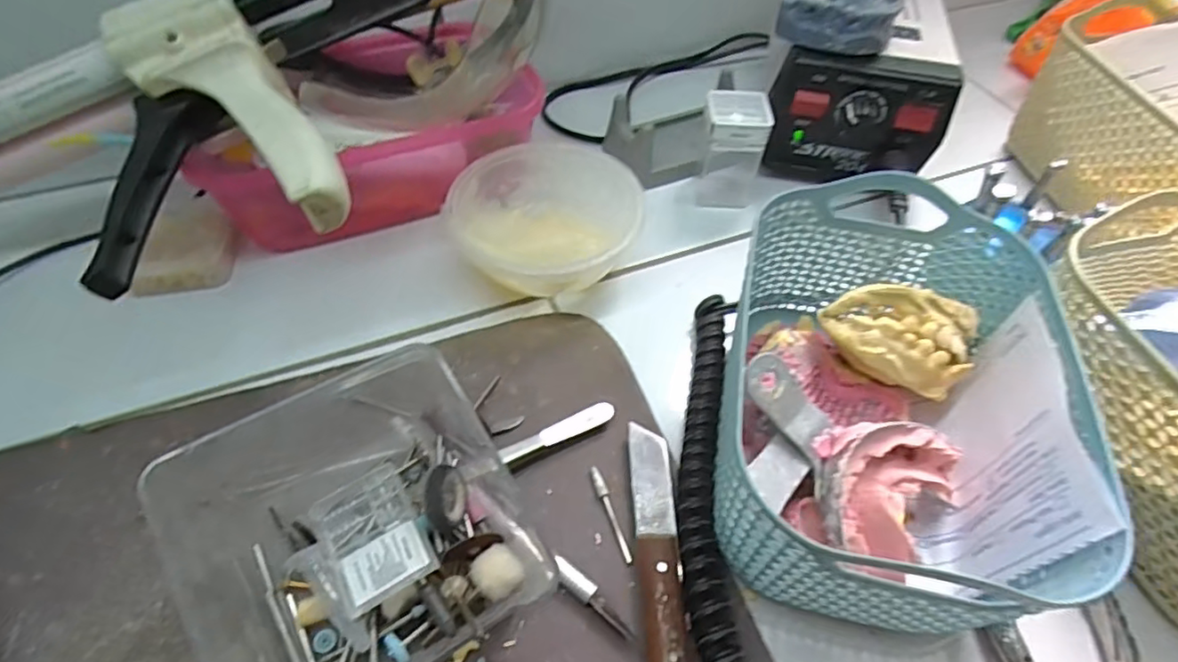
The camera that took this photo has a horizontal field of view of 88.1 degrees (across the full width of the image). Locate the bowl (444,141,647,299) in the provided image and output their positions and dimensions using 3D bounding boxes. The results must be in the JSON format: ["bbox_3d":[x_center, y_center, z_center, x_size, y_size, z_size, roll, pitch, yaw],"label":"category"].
[{"bbox_3d":[-0.024,-0.062,0.343,0.100,0.042,0.109,1,52,-1],"label":"bowl"}]

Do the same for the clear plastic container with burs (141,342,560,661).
[{"bbox_3d":[-0.087,0.071,0.234,0.114,0.042,0.116,-25,57,-20],"label":"clear plastic container with burs"}]

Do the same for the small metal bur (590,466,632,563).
[{"bbox_3d":[0.009,0.078,0.260,0.005,0.004,0.043,-16,54,-14],"label":"small metal bur"}]

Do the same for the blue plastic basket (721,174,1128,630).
[{"bbox_3d":[0.117,0.026,0.256,0.116,0.086,0.160,8,52,5],"label":"blue plastic basket"}]

